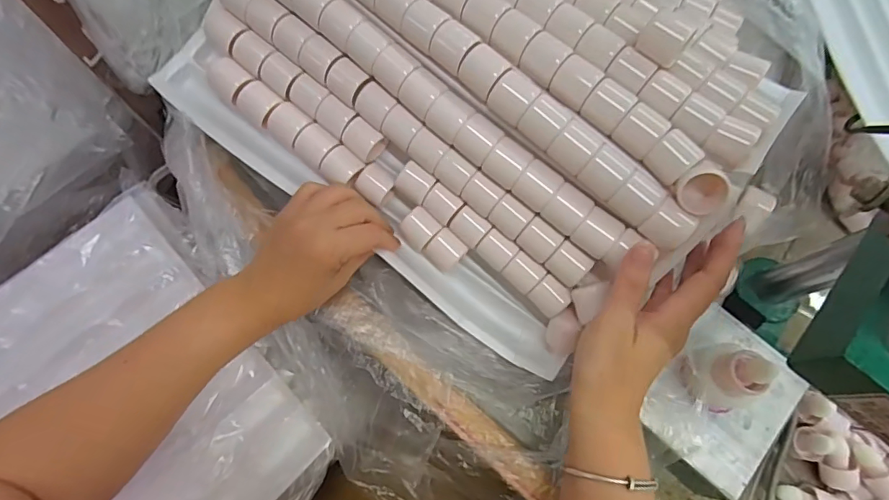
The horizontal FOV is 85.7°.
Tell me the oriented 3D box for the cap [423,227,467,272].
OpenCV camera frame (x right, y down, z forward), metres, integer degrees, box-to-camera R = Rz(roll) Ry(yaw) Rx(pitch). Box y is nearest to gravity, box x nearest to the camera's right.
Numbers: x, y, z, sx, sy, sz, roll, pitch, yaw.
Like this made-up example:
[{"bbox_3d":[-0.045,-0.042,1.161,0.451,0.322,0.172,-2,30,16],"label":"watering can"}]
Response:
[{"bbox_3d":[0.000,0.001,0.396,0.028,0.023,0.027,44,76,11],"label":"cap"}]

